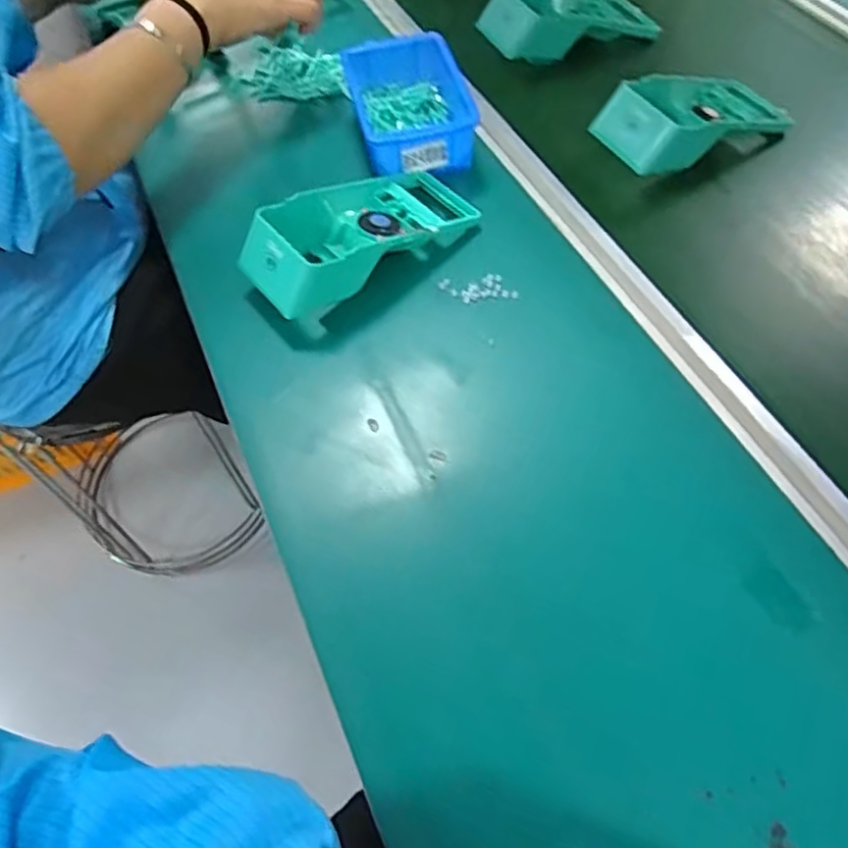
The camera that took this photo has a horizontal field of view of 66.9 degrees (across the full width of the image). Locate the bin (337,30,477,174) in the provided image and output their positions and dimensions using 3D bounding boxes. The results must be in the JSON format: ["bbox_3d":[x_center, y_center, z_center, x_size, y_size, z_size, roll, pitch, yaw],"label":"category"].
[{"bbox_3d":[-0.014,-0.289,0.588,0.101,0.052,0.151,-12,60,-4],"label":"bin"}]

